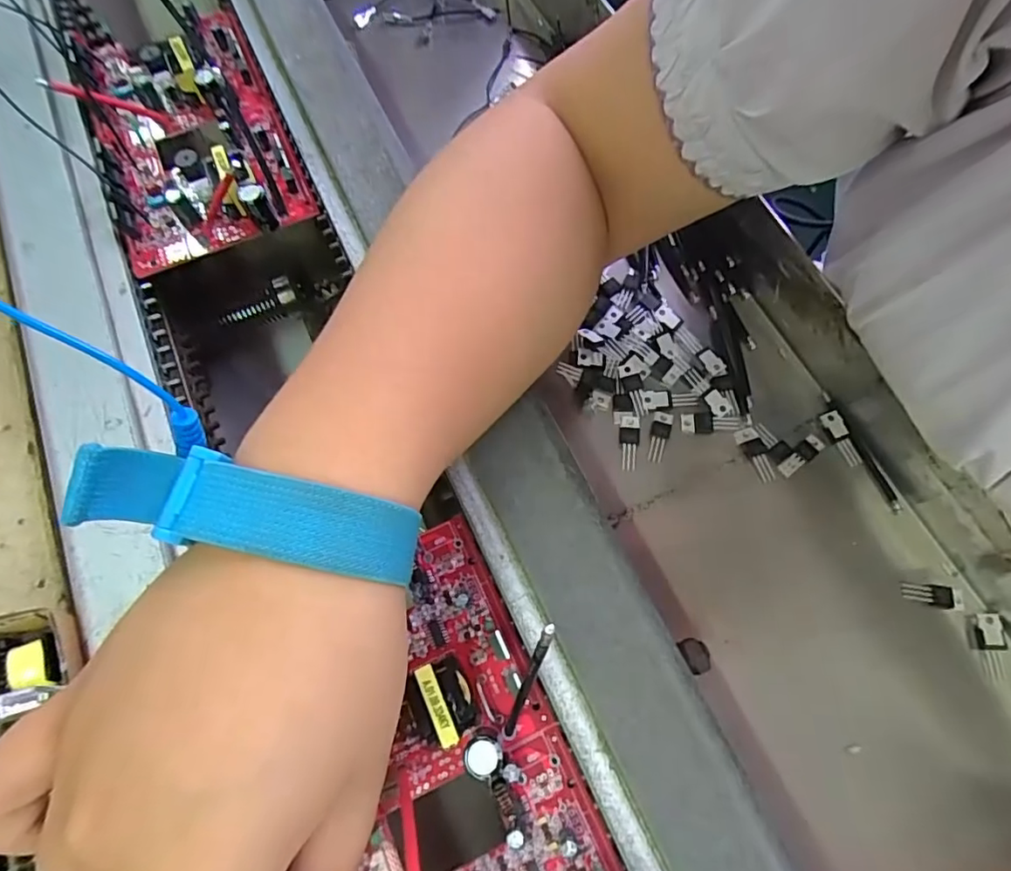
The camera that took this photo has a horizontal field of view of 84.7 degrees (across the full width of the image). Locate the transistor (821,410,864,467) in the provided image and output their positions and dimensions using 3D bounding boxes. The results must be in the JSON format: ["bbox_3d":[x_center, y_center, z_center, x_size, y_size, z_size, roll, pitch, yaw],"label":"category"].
[{"bbox_3d":[0.171,0.001,0.280,0.009,0.004,0.029,-21,71,-5],"label":"transistor"}]

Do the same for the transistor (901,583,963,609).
[{"bbox_3d":[0.198,0.074,0.256,0.026,0.005,0.010,8,71,5],"label":"transistor"}]

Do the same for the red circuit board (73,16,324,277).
[{"bbox_3d":[-0.164,-0.163,0.285,0.086,0.025,0.154,-22,71,-5],"label":"red circuit board"}]

